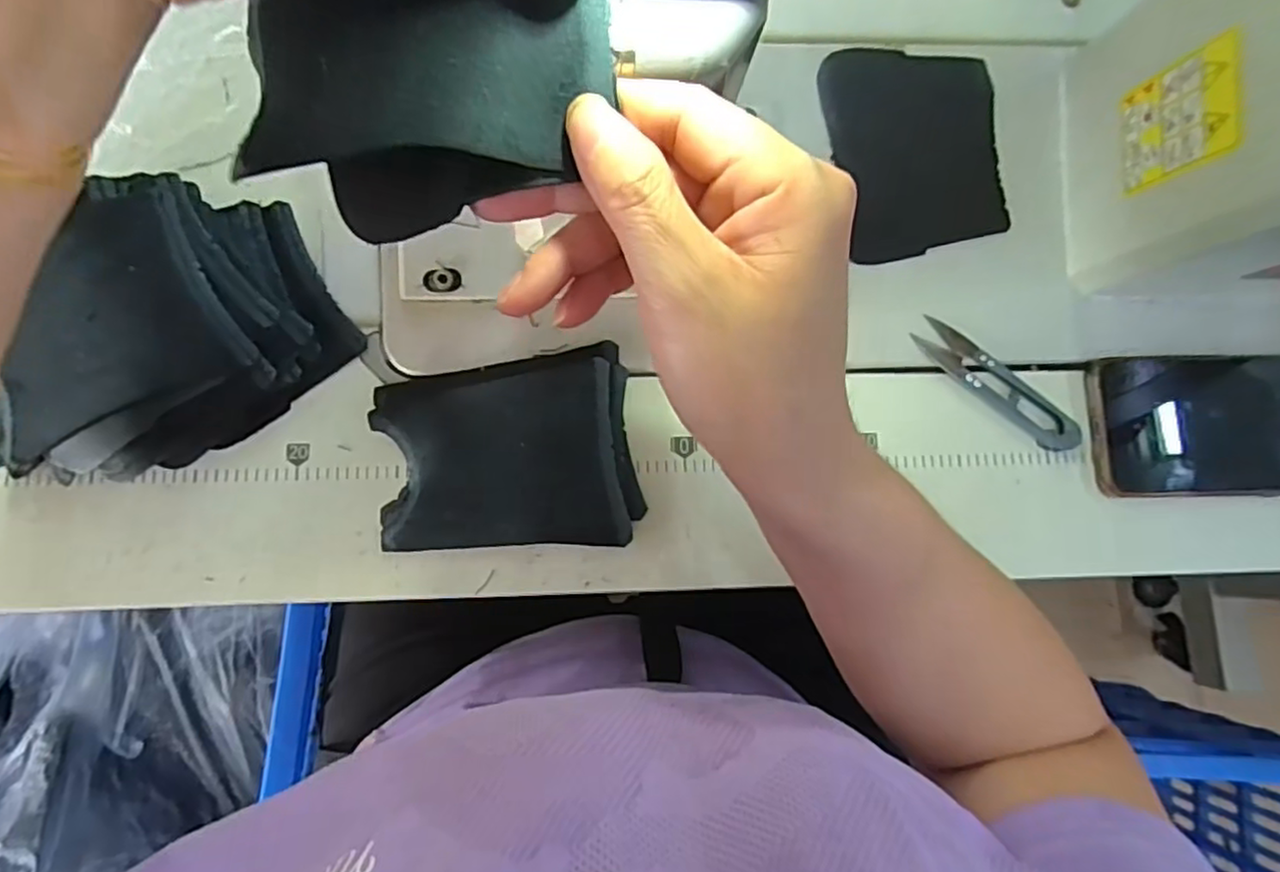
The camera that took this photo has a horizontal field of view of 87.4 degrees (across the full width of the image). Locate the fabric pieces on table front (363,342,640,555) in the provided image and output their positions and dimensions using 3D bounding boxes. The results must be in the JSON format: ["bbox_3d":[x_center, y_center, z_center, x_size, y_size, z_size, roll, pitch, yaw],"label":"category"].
[{"bbox_3d":[-0.068,0.009,0.344,0.127,0.004,0.097,-6,88,-4],"label":"fabric pieces on table front"}]

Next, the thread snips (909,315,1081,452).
[{"bbox_3d":[0.194,-0.027,0.361,0.099,0.012,0.025,39,86,-2],"label":"thread snips"}]

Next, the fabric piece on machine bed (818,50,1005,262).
[{"bbox_3d":[0.151,-0.157,0.368,0.088,0.009,0.114,-9,88,-4],"label":"fabric piece on machine bed"}]

